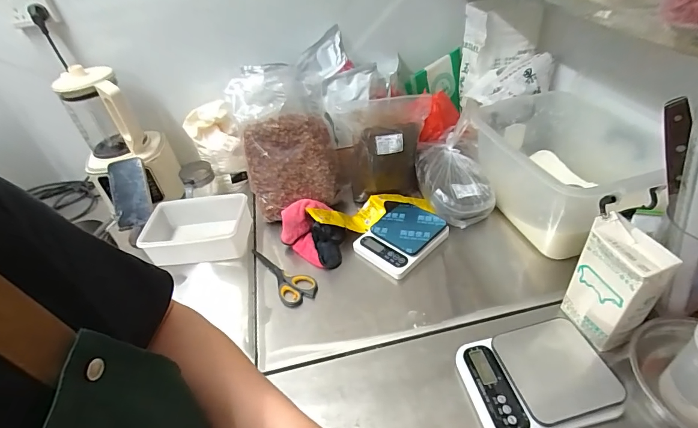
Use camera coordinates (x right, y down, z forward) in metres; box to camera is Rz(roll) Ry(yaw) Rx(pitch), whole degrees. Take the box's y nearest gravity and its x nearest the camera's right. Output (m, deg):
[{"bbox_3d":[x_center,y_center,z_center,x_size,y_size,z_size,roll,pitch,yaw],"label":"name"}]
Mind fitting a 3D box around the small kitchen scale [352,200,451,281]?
[{"bbox_3d":[0.112,0.049,0.827,0.172,0.038,0.149,-34,46,-28],"label":"small kitchen scale"}]

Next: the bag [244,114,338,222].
[{"bbox_3d":[-0.132,-0.115,0.890,0.208,0.219,0.047,-14,12,-2],"label":"bag"}]

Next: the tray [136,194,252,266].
[{"bbox_3d":[-0.353,0.042,0.887,0.228,0.083,0.160,-5,39,3],"label":"tray"}]

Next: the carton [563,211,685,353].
[{"bbox_3d":[0.392,0.108,0.563,0.063,0.190,0.100,-10,40,-3],"label":"carton"}]

